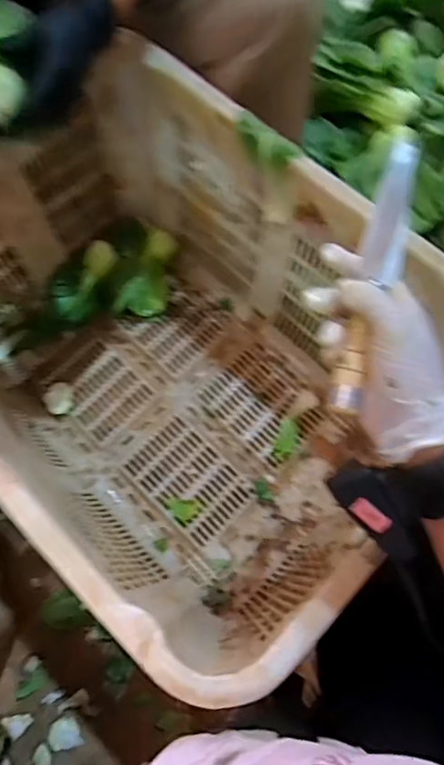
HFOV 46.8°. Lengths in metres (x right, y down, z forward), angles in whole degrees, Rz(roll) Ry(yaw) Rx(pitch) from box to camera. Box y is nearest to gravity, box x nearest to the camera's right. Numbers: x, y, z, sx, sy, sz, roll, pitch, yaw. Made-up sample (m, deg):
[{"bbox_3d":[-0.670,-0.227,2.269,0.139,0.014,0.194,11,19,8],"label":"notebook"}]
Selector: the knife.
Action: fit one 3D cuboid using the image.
[{"bbox_3d":[0.109,-0.076,0.356,0.029,0.012,0.196,15,82,6],"label":"knife"}]

